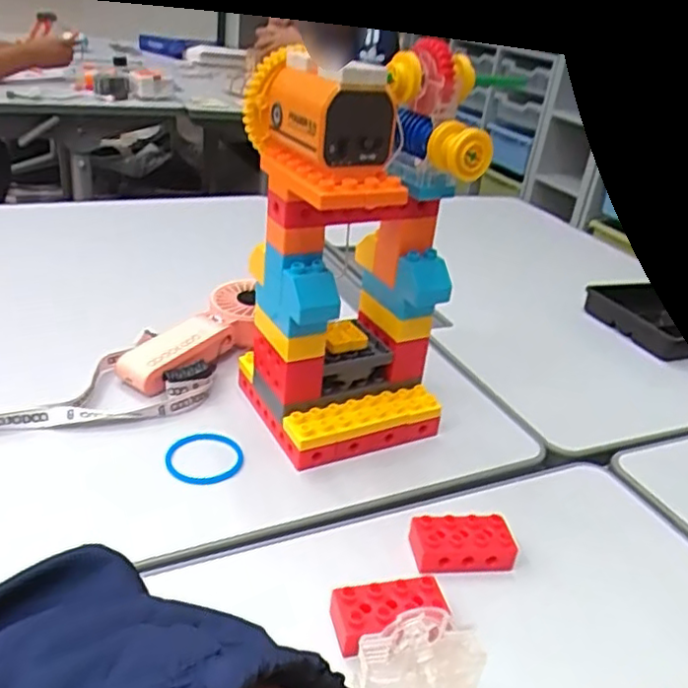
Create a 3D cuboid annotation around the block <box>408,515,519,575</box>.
[{"bbox_3d":[0.076,0.130,0.429,0.067,0.021,0.031,0,30,-12],"label":"block"}]

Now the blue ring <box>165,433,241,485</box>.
[{"bbox_3d":[-0.102,0.083,0.487,0.056,0.007,0.055,6,29,-3],"label":"blue ring"}]

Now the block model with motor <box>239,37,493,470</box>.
[{"bbox_3d":[0.008,-0.054,0.488,0.127,0.263,0.105,-9,33,-26],"label":"block model with motor"}]

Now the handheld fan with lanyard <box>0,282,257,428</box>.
[{"bbox_3d":[-0.205,0.026,0.529,0.351,0.038,0.112,-17,38,-36],"label":"handheld fan with lanyard"}]

